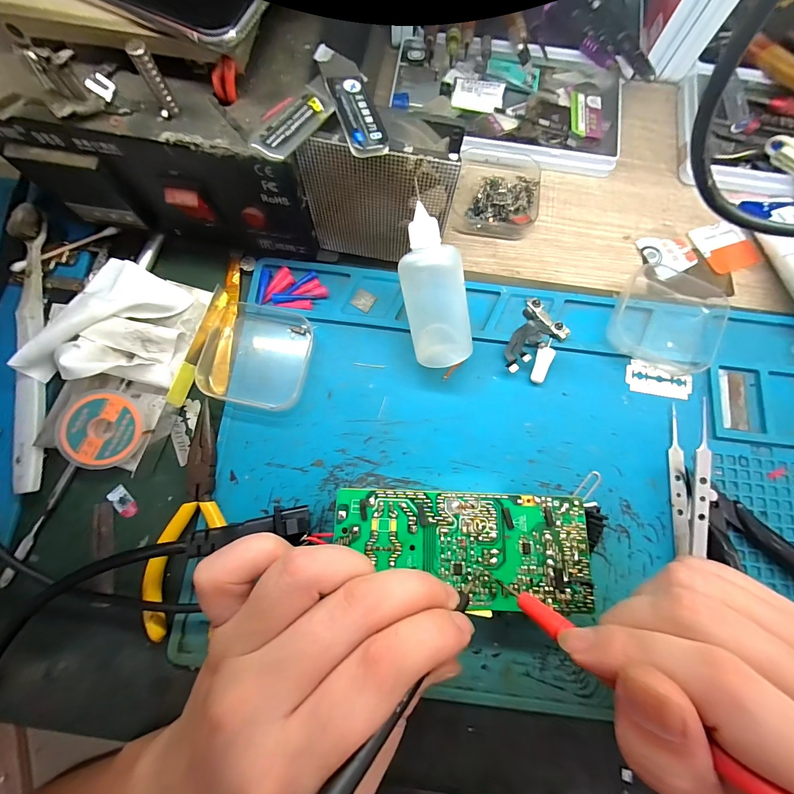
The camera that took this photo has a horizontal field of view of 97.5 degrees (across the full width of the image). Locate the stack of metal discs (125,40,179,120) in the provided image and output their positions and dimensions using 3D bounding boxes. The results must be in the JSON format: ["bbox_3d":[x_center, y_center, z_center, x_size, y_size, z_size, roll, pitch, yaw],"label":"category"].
[{"bbox_3d":[-0.105,-0.137,0.151,0.005,0.027,0.006,6,78,0],"label":"stack of metal discs"}]

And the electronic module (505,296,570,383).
[{"bbox_3d":[0.092,-0.038,0.229,0.031,0.009,0.054,25,78,4],"label":"electronic module"}]

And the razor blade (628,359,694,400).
[{"bbox_3d":[0.173,-0.011,0.229,0.042,0.004,0.021,13,78,1],"label":"razor blade"}]

